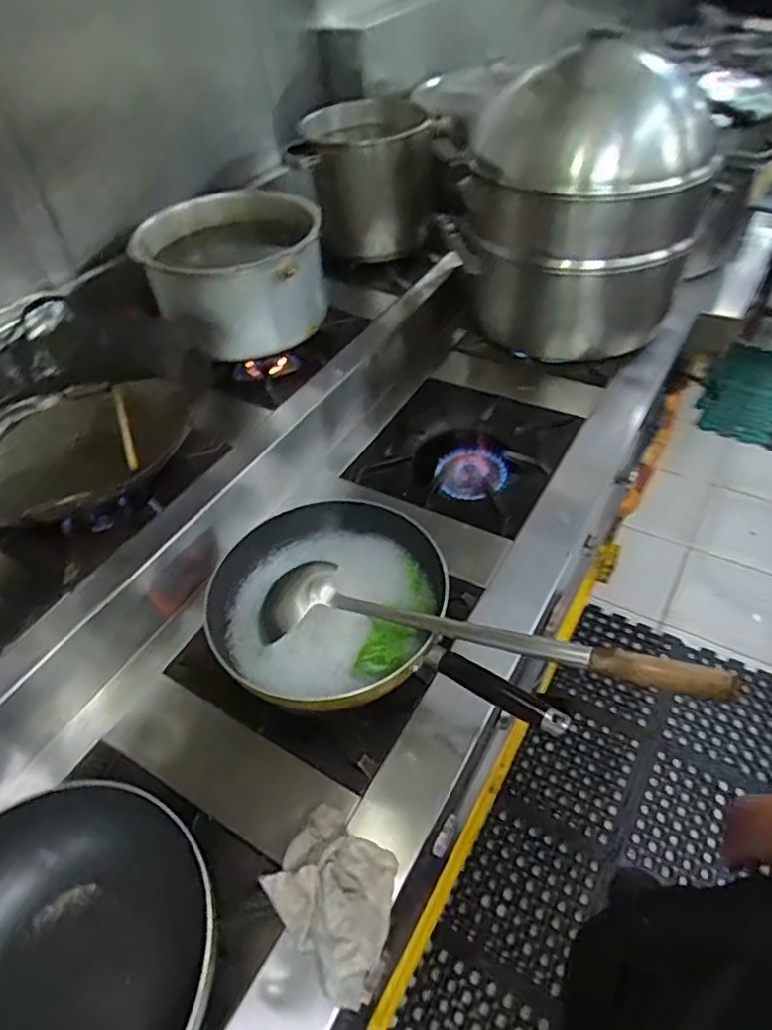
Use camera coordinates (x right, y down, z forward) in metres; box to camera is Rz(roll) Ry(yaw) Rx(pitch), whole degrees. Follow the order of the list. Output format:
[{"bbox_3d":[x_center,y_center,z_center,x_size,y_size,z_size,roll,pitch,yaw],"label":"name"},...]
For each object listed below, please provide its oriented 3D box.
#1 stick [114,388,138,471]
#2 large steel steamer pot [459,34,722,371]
[{"bbox_3d":[-0.362,-0.129,0.854,0.013,0.018,0.199,-20,49,-12],"label":"stick"},{"bbox_3d":[0.335,-0.513,1.063,0.368,0.449,0.335,-3,47,3],"label":"large steel steamer pot"}]

